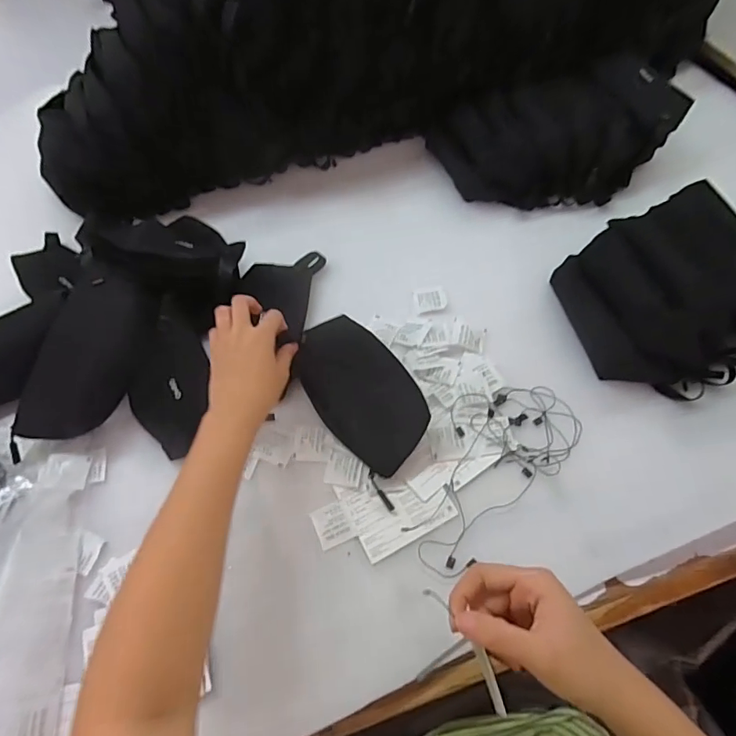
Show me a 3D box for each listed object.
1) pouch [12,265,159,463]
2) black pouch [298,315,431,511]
[{"bbox_3d":[-0.311,-0.010,0.533,0.017,0.090,0.206,4,73,56],"label":"pouch"},{"bbox_3d":[-0.007,0.029,0.518,0.105,0.023,0.182,-43,75,2],"label":"black pouch"}]

